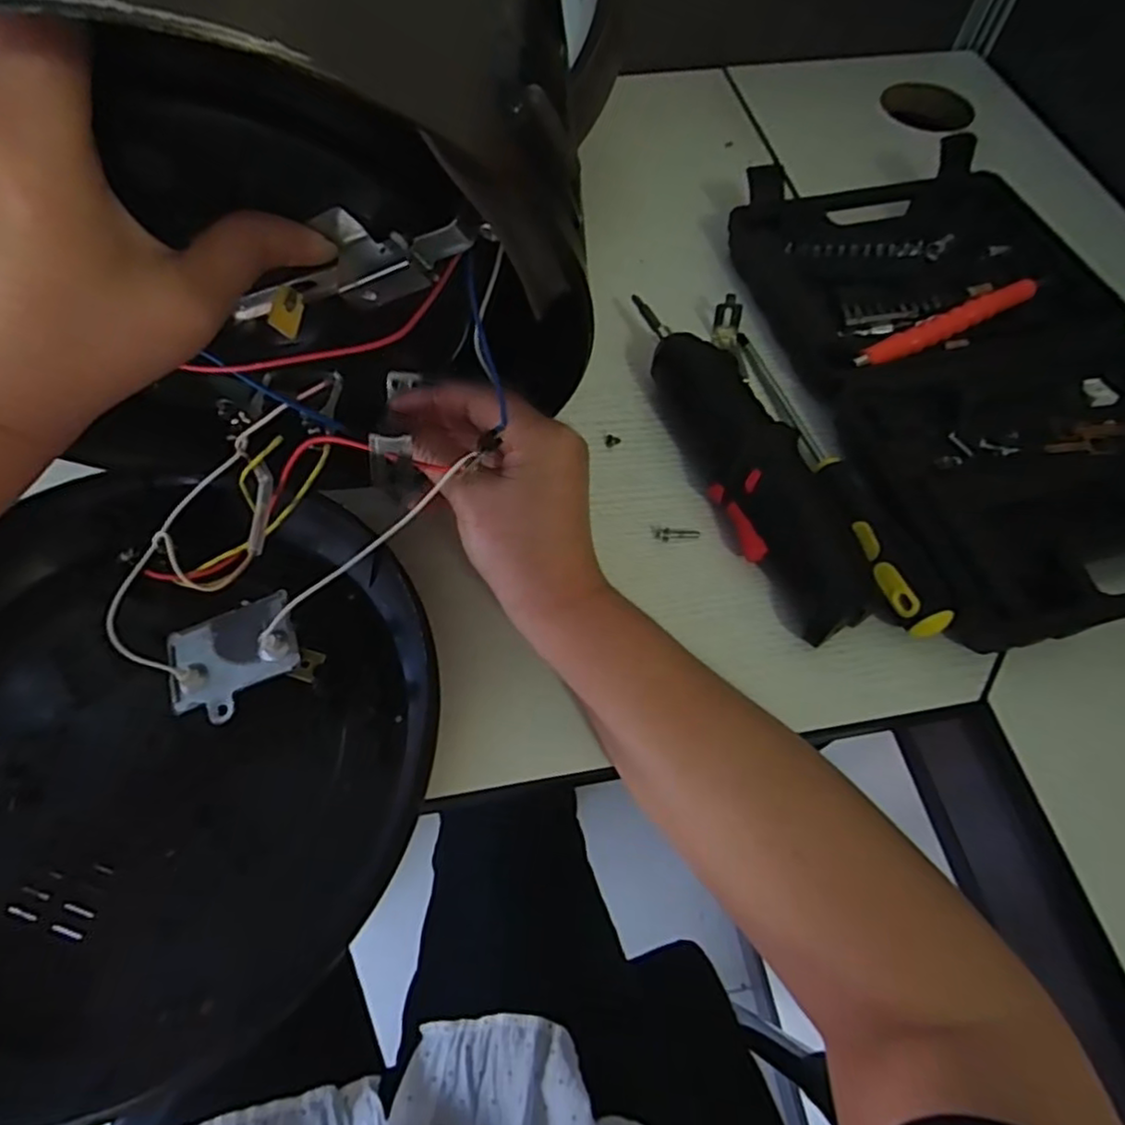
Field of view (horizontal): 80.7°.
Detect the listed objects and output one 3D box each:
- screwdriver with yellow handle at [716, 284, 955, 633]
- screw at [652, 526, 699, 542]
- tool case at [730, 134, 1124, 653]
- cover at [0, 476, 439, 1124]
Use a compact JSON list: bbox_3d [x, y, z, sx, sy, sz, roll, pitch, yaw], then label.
[{"bbox_3d":[0.142,-0.066,0.373,0.026,0.019,0.236,-13,62,-9],"label":"screwdriver with yellow handle"},{"bbox_3d":[0.062,-0.015,0.360,0.026,0.004,0.010,9,61,3],"label":"screw"},{"bbox_3d":[0.250,-0.127,0.408,0.239,0.038,0.354,-12,62,-8],"label":"tool case"},{"bbox_3d":[-0.187,0.073,0.284,0.242,0.049,0.247,19,62,8],"label":"cover"}]

